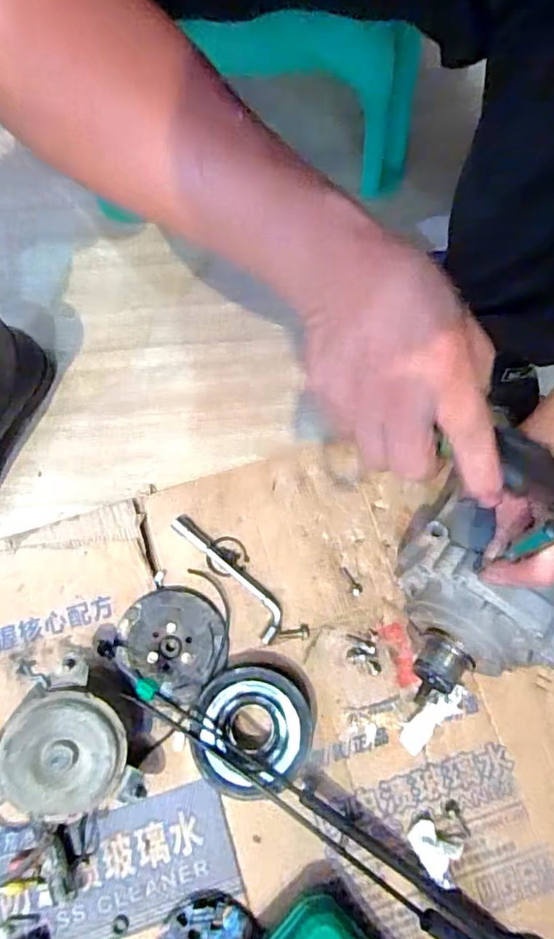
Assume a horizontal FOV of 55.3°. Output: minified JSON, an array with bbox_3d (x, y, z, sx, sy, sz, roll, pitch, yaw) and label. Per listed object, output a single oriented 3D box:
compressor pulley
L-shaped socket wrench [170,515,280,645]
[{"bbox_3d":[-0.021,0.228,0.465,0.098,0.035,0.100,0,76,-1],"label":"compressor pulley"},{"bbox_3d":[-0.047,0.099,0.501,0.030,0.015,0.143,-41,80,-10],"label":"L-shaped socket wrench"}]

